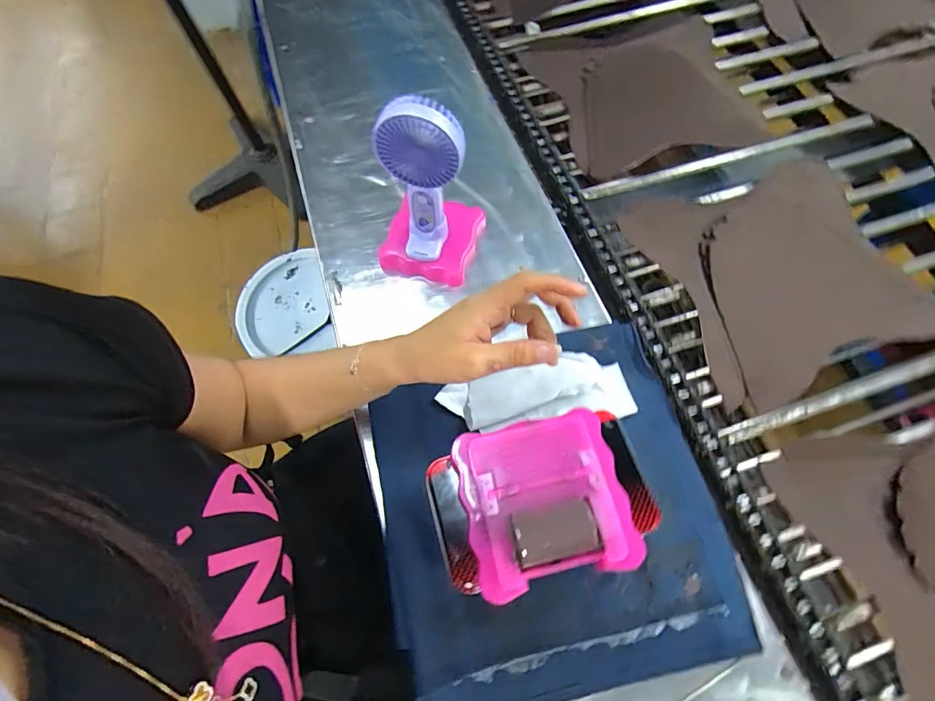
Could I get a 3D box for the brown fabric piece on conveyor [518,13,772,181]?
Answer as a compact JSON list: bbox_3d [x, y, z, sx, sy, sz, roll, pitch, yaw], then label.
[{"bbox_3d":[0.259,-0.399,0.664,0.285,0.053,0.300,-15,67,-5],"label":"brown fabric piece on conveyor"}]

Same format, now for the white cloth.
[{"bbox_3d":[0.067,0.039,0.437,0.186,0.027,0.069,-5,67,-1],"label":"white cloth"}]

